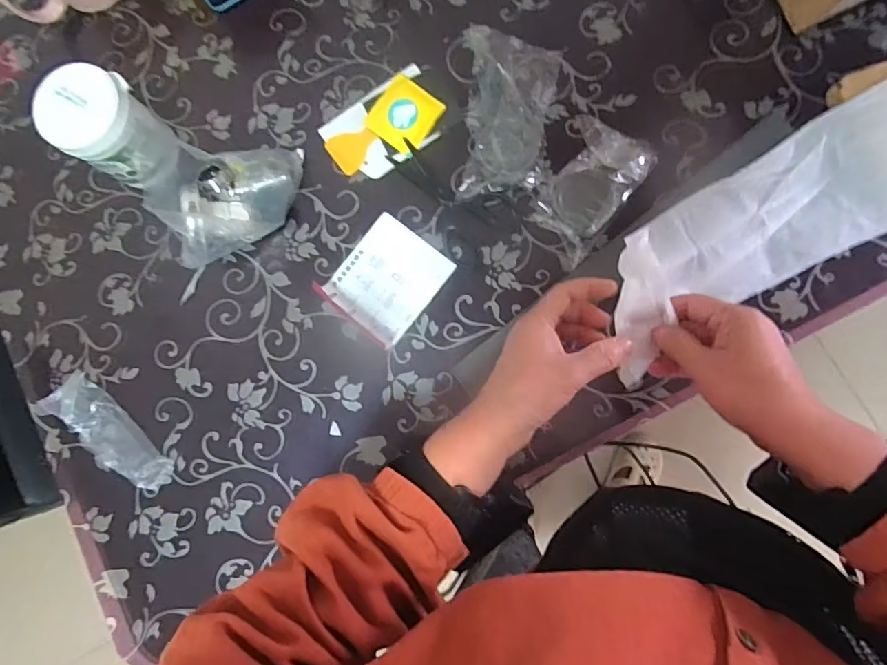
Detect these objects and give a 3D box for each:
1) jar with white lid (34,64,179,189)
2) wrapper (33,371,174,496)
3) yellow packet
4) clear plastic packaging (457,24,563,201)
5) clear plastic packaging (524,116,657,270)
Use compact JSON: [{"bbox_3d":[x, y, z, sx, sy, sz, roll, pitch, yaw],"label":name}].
[{"bbox_3d":[-0.328,-0.202,0.523,0.081,0.110,0.081,-1,83,7],"label":"jar with white lid"},{"bbox_3d":[-0.347,0.107,0.533,0.153,0.017,0.053,36,88,10],"label":"wrapper"},{"bbox_3d":[-0.041,-0.228,0.540,0.067,0.017,0.062,37,88,10],"label":"yellow packet"},{"bbox_3d":[0.068,-0.221,0.517,0.092,0.037,0.177,2,83,7],"label":"clear plastic packaging"},{"bbox_3d":[0.139,-0.138,0.504,0.078,0.030,0.132,34,88,9],"label":"clear plastic packaging"}]

